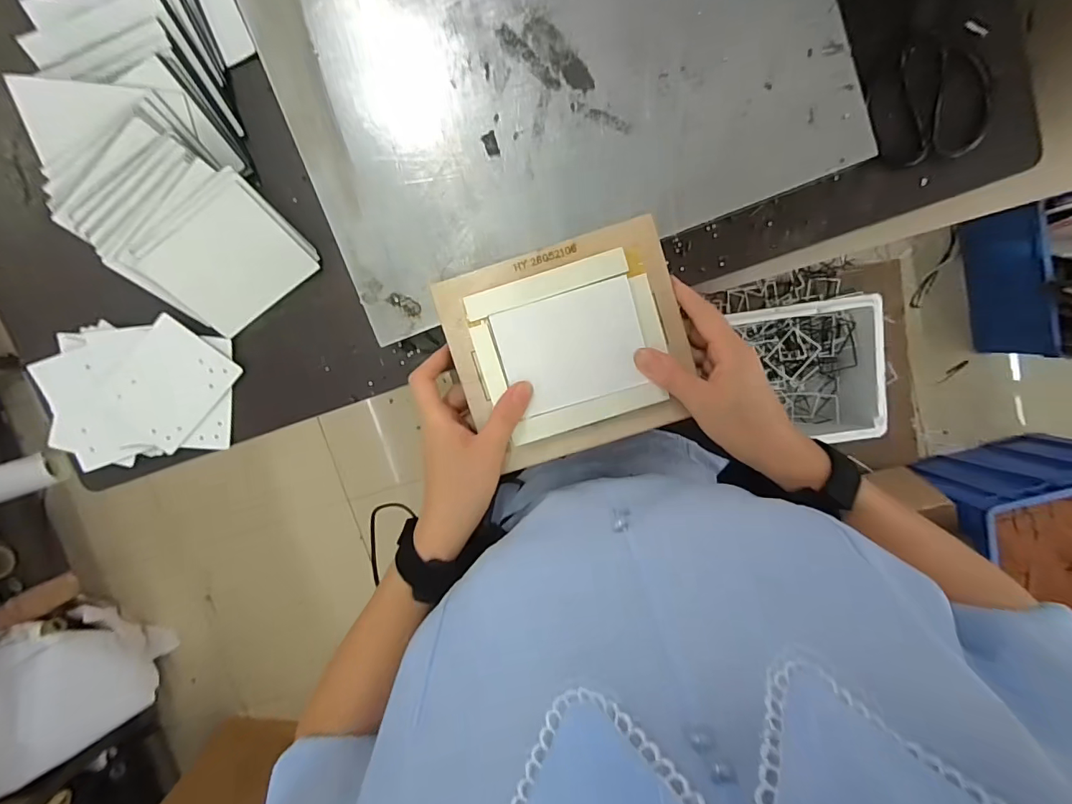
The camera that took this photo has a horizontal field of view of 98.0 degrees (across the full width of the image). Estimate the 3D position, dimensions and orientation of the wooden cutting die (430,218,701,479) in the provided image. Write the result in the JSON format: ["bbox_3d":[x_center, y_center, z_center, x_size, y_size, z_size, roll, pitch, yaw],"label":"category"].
[{"bbox_3d":[0.027,-0.040,0.361,0.174,0.016,0.157,-17,98,3],"label":"wooden cutting die"}]

